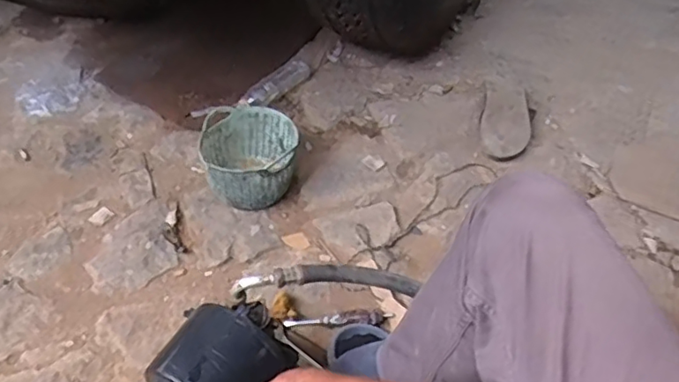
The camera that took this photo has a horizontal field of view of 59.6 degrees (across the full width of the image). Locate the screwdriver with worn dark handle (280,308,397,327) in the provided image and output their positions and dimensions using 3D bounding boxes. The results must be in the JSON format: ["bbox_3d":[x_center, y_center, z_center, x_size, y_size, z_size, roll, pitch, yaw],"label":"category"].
[{"bbox_3d":[0.000,0.220,1.003,0.180,0.015,0.032,-7,52,-5],"label":"screwdriver with worn dark handle"}]

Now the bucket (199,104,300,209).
[{"bbox_3d":[-0.171,-0.063,1.169,0.178,0.126,0.187,0,51,0],"label":"bucket"}]

